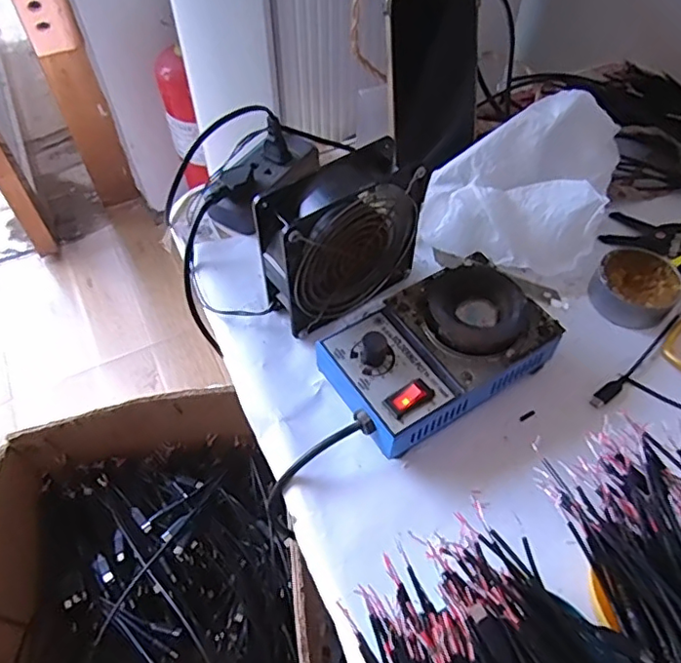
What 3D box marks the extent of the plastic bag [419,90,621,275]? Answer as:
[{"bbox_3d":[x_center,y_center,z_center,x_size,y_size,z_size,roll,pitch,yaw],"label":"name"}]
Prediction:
[{"bbox_3d":[0.154,-0.127,0.492,0.144,0.052,0.152,17,93,8],"label":"plastic bag"}]

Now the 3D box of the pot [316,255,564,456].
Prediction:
[{"bbox_3d":[0.072,0.010,0.417,0.155,0.060,0.099,-29,60,-20],"label":"pot"}]

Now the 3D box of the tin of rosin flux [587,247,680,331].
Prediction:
[{"bbox_3d":[0.240,-0.038,0.473,0.061,0.026,0.066,0,55,0],"label":"tin of rosin flux"}]

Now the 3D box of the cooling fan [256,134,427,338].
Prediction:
[{"bbox_3d":[-0.002,-0.067,0.435,0.119,0.109,0.046,-29,60,-20],"label":"cooling fan"}]

